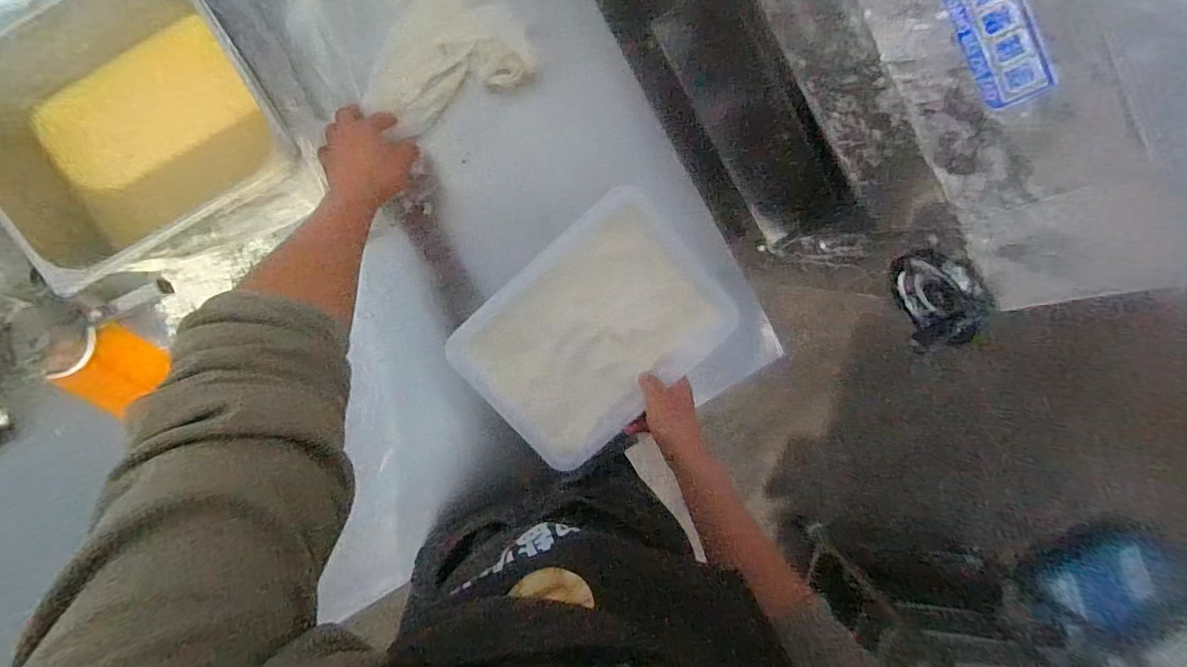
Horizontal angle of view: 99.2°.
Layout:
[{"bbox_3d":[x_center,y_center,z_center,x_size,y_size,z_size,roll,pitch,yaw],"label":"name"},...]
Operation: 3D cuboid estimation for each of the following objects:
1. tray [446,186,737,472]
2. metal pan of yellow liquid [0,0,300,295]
[{"bbox_3d":[0.001,-0.006,0.679,0.334,0.066,0.244,-41,99,3],"label":"tray"},{"bbox_3d":[-0.552,-0.243,0.622,0.344,0.151,0.254,-30,99,1],"label":"metal pan of yellow liquid"}]

